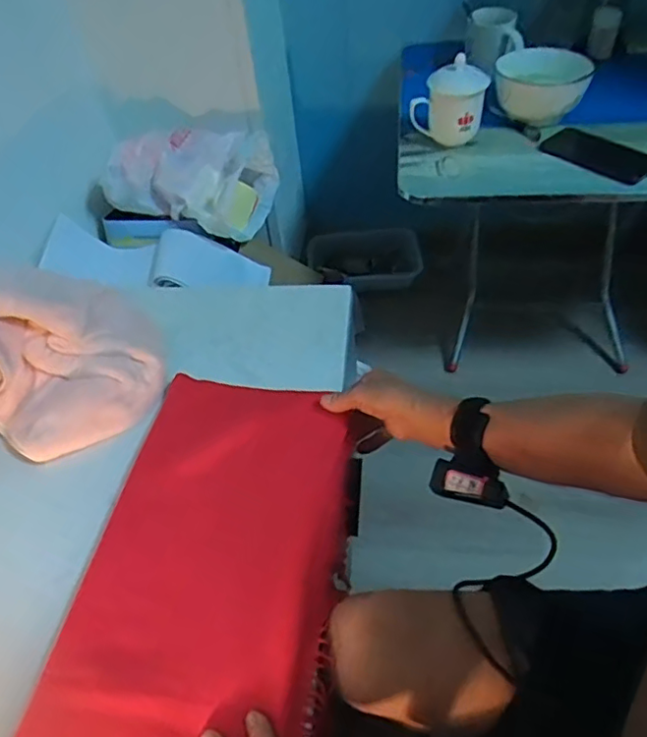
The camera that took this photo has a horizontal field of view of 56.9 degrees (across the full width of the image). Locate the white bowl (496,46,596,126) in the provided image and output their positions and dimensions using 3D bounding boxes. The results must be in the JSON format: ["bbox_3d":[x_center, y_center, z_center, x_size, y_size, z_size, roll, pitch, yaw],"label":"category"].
[{"bbox_3d":[0.365,-0.472,0.989,0.137,0.087,0.137,-3,47,3],"label":"white bowl"}]

